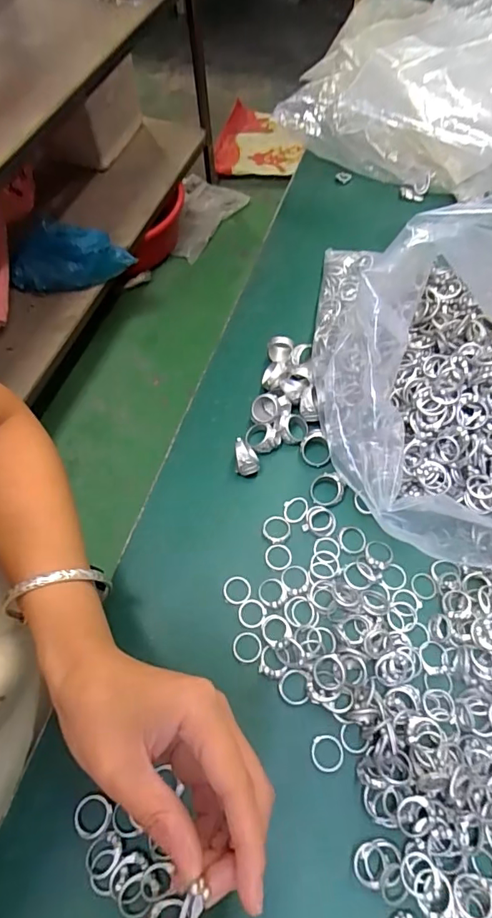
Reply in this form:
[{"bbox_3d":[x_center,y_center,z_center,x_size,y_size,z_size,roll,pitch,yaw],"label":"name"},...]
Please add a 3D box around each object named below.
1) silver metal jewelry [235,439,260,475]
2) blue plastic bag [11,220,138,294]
[{"bbox_3d":[0.001,0.000,0.397,0.019,0.025,0.026,-2,61,0],"label":"silver metal jewelry"},{"bbox_3d":[-0.431,-0.486,1.163,0.280,0.129,0.102,-3,60,14],"label":"blue plastic bag"}]

